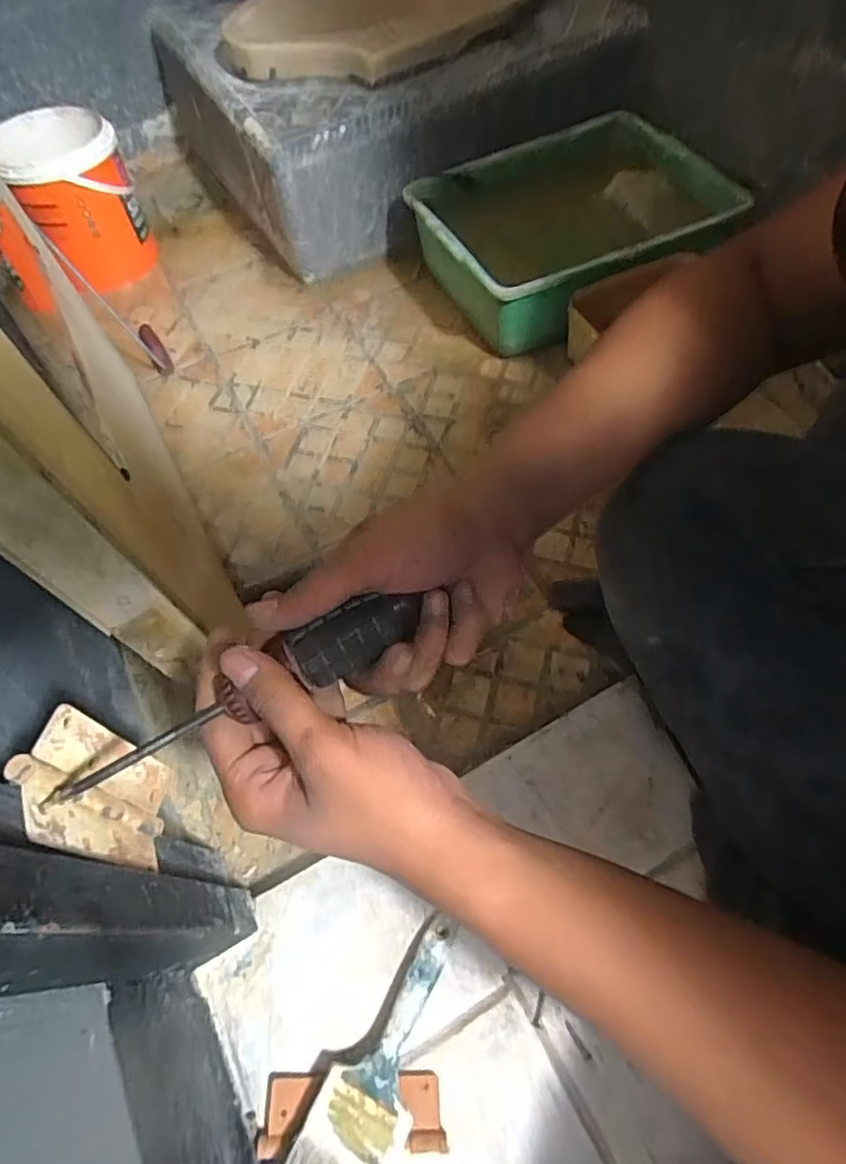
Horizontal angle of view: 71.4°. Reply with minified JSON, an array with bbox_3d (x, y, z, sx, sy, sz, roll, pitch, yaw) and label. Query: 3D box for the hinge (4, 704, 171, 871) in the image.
[{"bbox_3d":[-0.179,0.120,0.330,0.021,0.120,0.066,-7,59,0],"label":"hinge"}]

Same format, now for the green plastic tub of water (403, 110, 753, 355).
[{"bbox_3d":[0.218,-0.502,0.845,0.410,0.116,0.298,-21,60,-9],"label":"green plastic tub of water"}]

